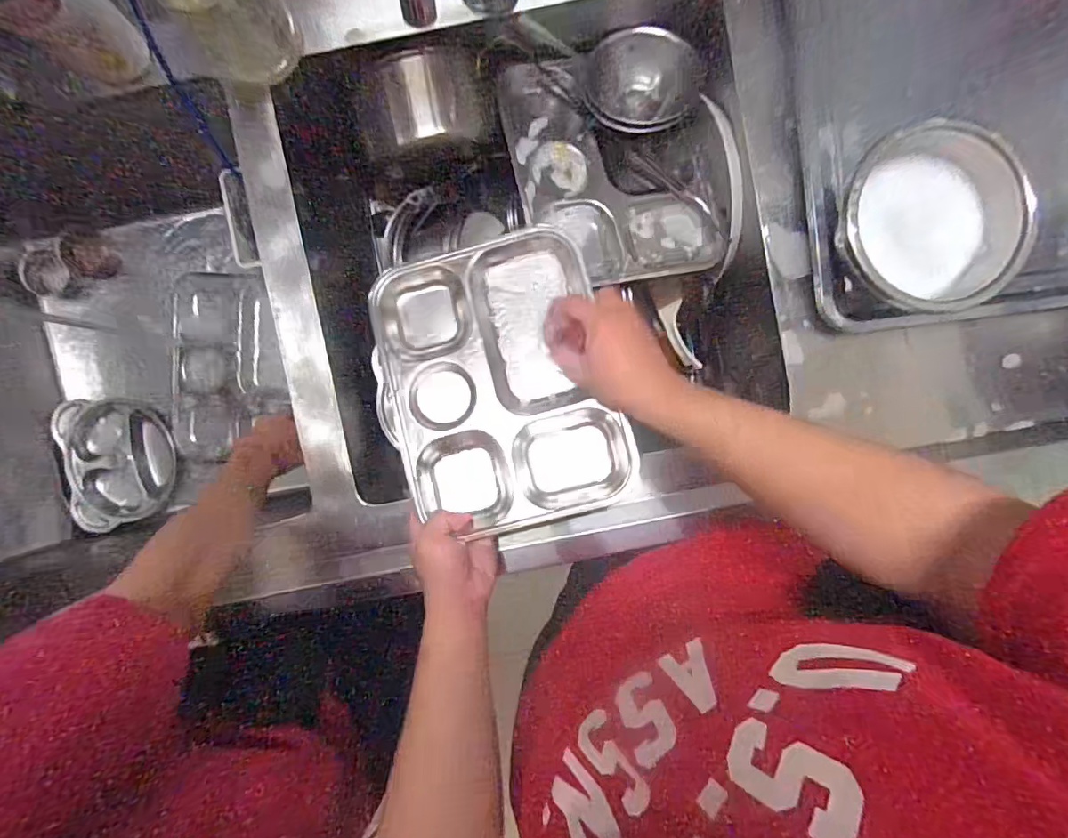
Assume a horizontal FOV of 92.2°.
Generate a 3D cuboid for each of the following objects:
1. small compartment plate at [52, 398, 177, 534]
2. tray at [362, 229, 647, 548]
[{"bbox_3d":[-0.677,0.066,0.839,0.167,0.029,0.206,-13,93,1],"label":"small compartment plate"},{"bbox_3d":[-0.037,-0.039,0.545,0.226,0.030,0.300,-14,82,1],"label":"tray"}]

